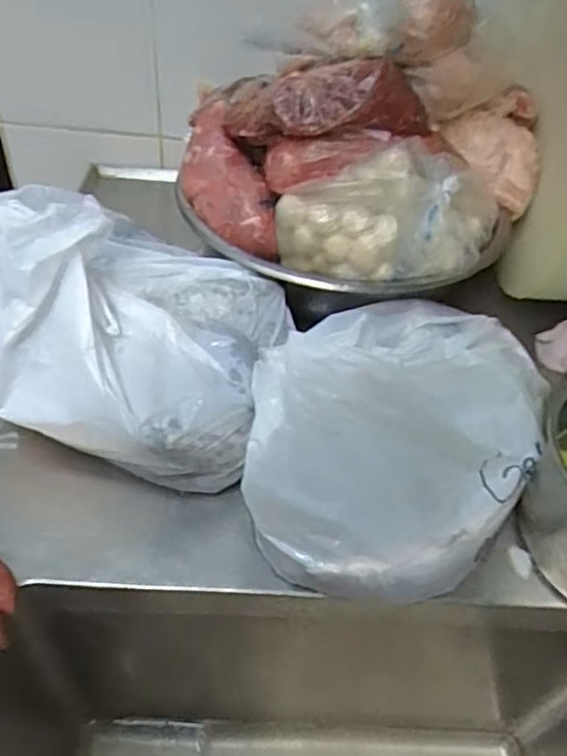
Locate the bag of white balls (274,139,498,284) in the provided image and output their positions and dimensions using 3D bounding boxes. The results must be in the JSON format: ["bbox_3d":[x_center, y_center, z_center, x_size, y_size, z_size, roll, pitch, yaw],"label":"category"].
[{"bbox_3d":[0.114,-0.154,0.577,0.232,0.107,0.097,-8,47,-14],"label":"bag of white balls"}]

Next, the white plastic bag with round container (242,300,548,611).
[{"bbox_3d":[0.100,0.058,0.446,0.252,0.175,0.135,-11,48,-17],"label":"white plastic bag with round container"}]

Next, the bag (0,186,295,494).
[{"bbox_3d":[-0.144,-0.053,0.530,0.282,0.164,0.230,15,46,9],"label":"bag"}]

